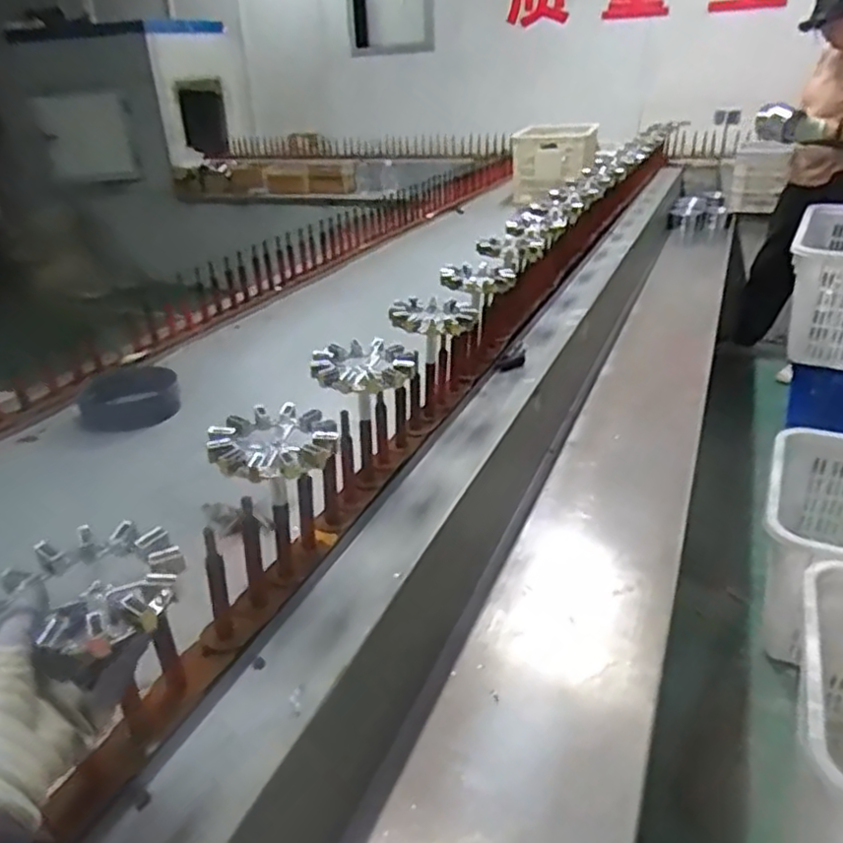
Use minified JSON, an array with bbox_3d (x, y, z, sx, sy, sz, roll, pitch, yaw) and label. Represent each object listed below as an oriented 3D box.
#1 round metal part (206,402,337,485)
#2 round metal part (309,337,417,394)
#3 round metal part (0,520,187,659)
[{"bbox_3d":[-0.151,0.020,0.709,0.126,0.034,0.126,-3,27,2],"label":"round metal part"},{"bbox_3d":[-0.074,-0.072,0.882,0.132,0.033,0.135,-3,27,2],"label":"round metal part"},{"bbox_3d":[-0.235,0.116,0.508,0.125,0.026,0.105,21,36,39],"label":"round metal part"}]

